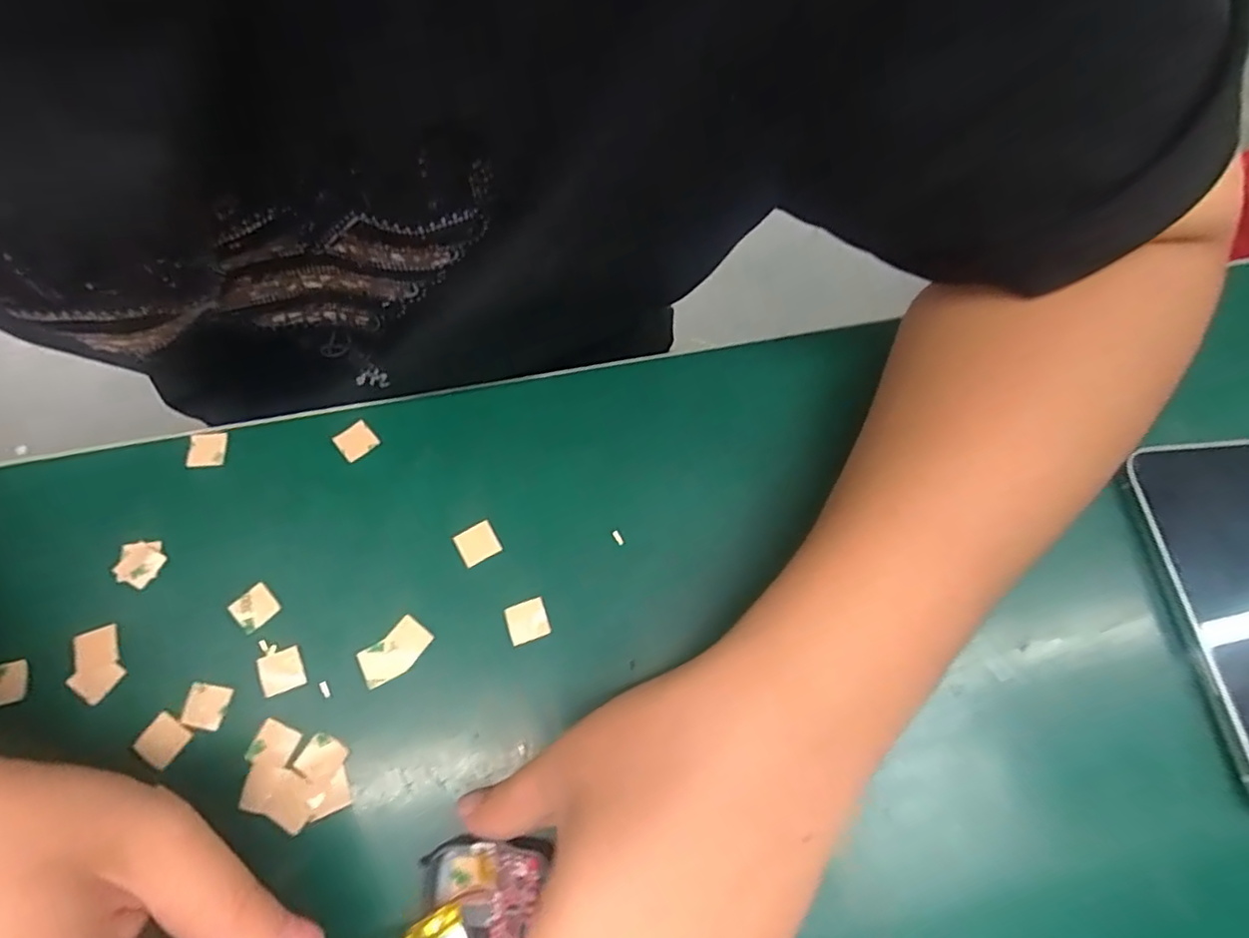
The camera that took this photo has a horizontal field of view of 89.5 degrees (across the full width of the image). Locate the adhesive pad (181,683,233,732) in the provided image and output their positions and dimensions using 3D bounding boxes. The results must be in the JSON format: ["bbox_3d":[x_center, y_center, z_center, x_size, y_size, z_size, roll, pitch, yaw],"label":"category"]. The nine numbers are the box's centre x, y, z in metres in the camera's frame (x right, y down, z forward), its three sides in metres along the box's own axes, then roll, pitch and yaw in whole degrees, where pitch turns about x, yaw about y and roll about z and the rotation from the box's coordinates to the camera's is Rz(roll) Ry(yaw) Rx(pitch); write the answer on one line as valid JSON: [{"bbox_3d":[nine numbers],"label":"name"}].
[{"bbox_3d":[-0.160,0.090,0.240,0.015,0.004,0.015,10,69,-1],"label":"adhesive pad"}]

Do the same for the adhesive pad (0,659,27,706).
[{"bbox_3d":[-0.239,0.082,0.241,0.015,0.004,0.016,-13,70,-6],"label":"adhesive pad"}]

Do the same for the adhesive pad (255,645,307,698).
[{"bbox_3d":[-0.133,0.078,0.243,0.017,0.004,0.015,-19,71,-9],"label":"adhesive pad"}]

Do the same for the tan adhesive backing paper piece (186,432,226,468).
[{"bbox_3d":[-0.186,-0.009,0.279,0.015,0.004,0.016,-6,70,-4],"label":"tan adhesive backing paper piece"}]

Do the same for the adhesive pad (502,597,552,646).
[{"bbox_3d":[-0.039,0.061,0.253,0.017,0.004,0.015,-17,71,-8],"label":"adhesive pad"}]

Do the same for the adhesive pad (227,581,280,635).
[{"bbox_3d":[-0.149,0.056,0.253,0.016,0.004,0.015,-43,76,-16],"label":"adhesive pad"}]

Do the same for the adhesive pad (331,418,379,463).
[{"bbox_3d":[-0.120,-0.013,0.281,0.016,0.004,0.015,-39,75,-15],"label":"adhesive pad"}]

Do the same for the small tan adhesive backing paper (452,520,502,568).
[{"bbox_3d":[-0.062,0.031,0.264,0.016,0.004,0.015,-28,73,-11],"label":"small tan adhesive backing paper"}]

